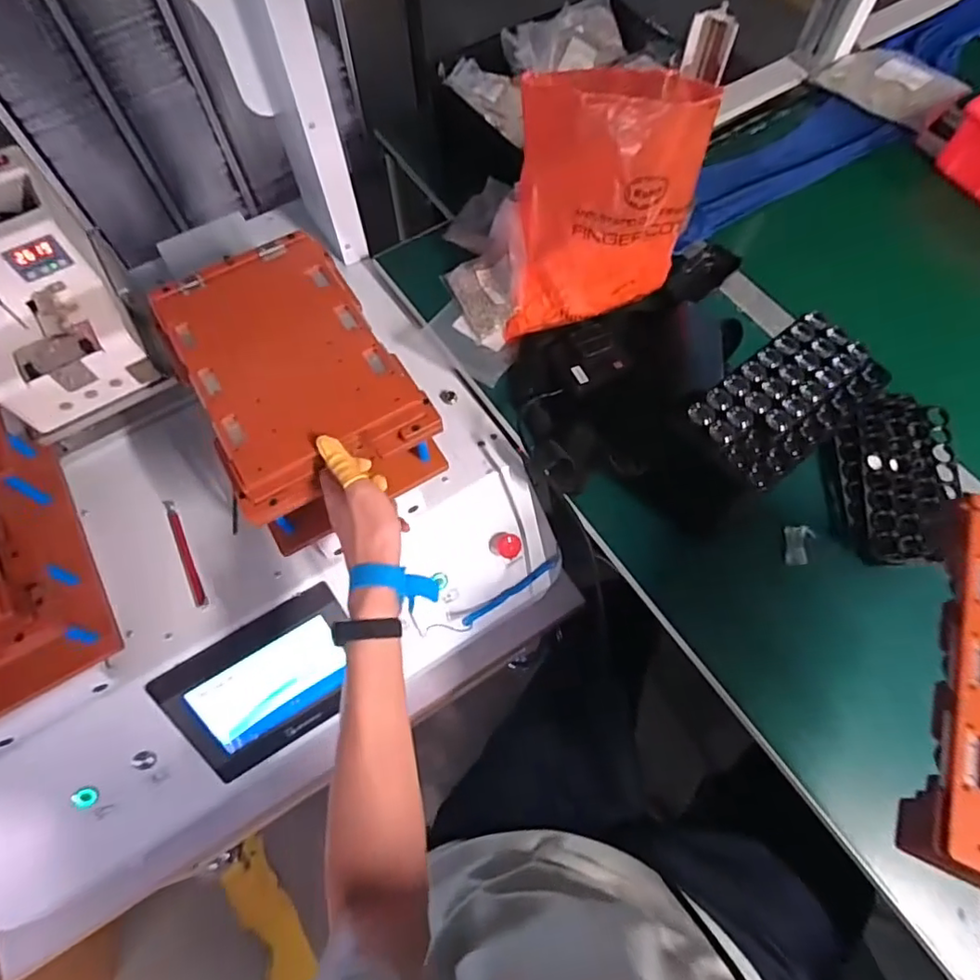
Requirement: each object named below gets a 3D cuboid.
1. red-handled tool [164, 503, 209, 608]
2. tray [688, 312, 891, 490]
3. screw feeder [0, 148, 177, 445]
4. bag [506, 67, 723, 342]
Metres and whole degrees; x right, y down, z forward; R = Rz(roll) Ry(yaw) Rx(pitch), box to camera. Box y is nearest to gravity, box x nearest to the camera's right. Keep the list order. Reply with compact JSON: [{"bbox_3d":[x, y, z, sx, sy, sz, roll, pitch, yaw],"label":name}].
[{"bbox_3d":[-0.336,0.068,0.648,0.013,0.004,0.135,-26,68,-11],"label":"red-handled tool"},{"bbox_3d":[0.277,-0.087,0.544,0.179,0.026,0.096,-37,71,-15],"label":"tray"},{"bbox_3d":[-0.443,-0.188,0.580,0.143,0.158,0.188,-31,69,-13],"label":"screw feeder"},{"bbox_3d":[0.125,-0.319,0.666,0.190,0.237,0.182,7,66,3],"label":"bag"}]

